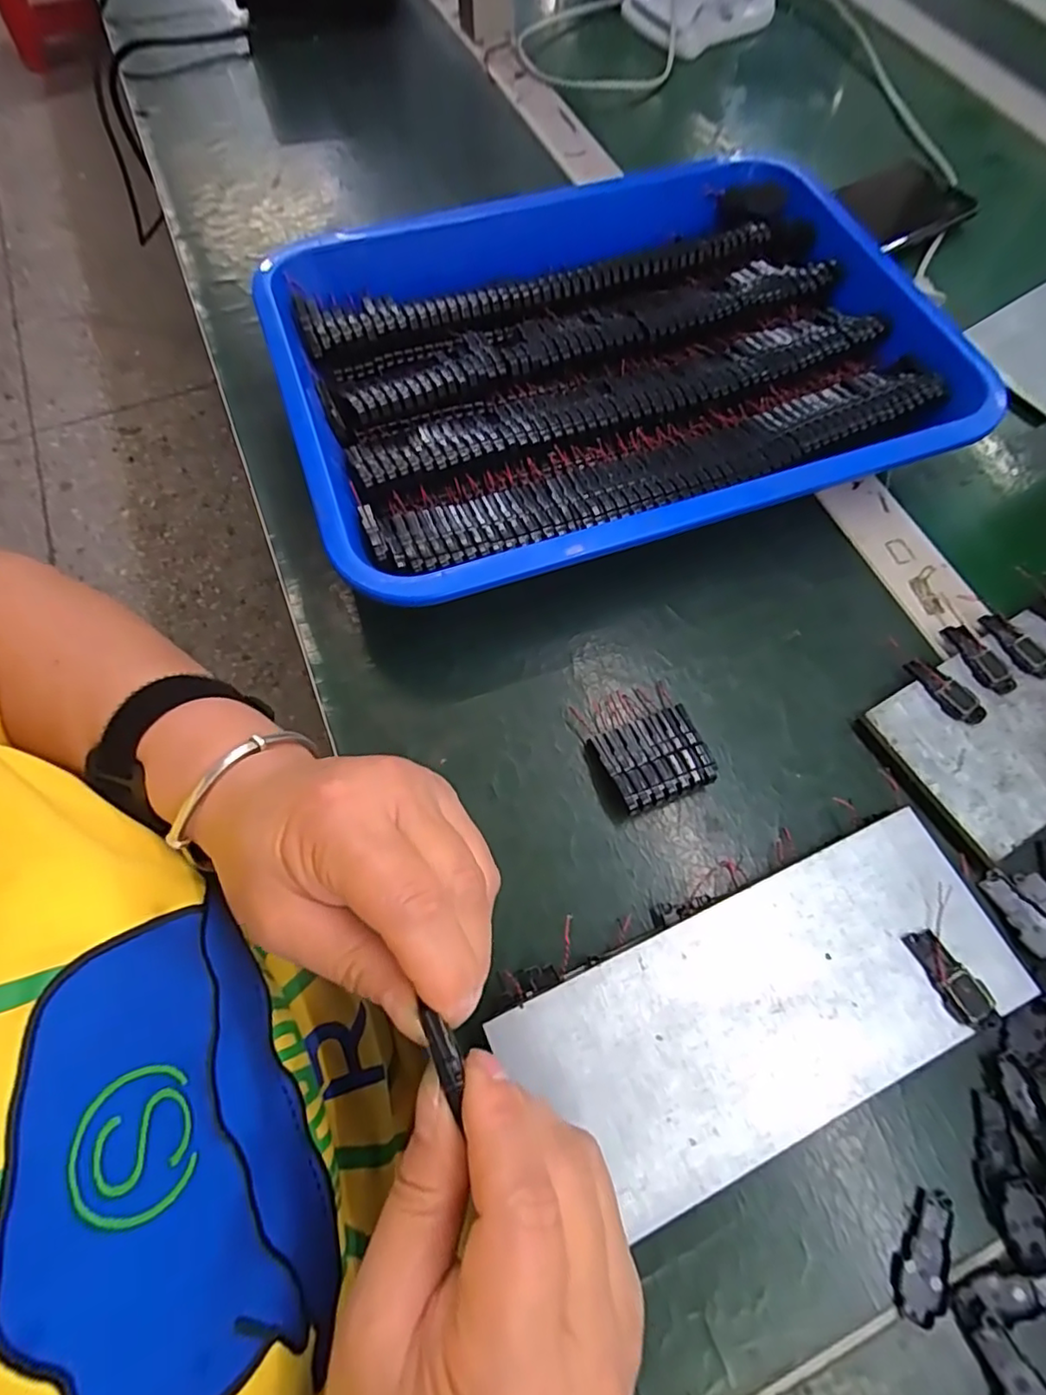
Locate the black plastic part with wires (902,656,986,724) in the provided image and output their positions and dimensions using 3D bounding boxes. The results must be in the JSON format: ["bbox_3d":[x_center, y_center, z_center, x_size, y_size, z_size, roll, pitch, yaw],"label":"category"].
[{"bbox_3d":[0.201,-0.003,0.285,0.013,0.004,0.039,-37,72,-14],"label":"black plastic part with wires"}]

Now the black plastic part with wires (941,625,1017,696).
[{"bbox_3d":[0.223,-0.019,0.292,0.015,0.005,0.040,-26,69,-11],"label":"black plastic part with wires"}]

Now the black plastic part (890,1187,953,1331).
[{"bbox_3d":[0.140,0.194,0.208,0.017,0.004,0.039,27,69,11],"label":"black plastic part"}]

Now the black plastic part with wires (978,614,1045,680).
[{"bbox_3d":[0.245,-0.026,0.296,0.016,0.004,0.038,-21,68,-9],"label":"black plastic part with wires"}]

